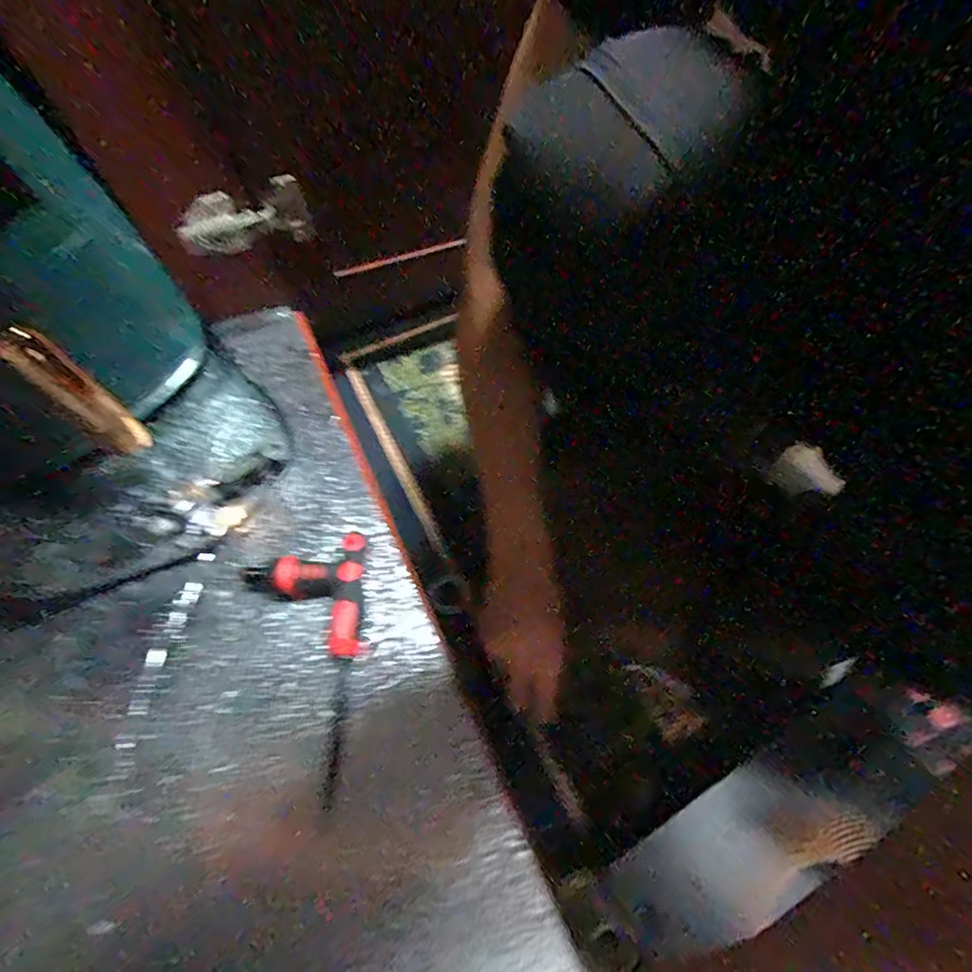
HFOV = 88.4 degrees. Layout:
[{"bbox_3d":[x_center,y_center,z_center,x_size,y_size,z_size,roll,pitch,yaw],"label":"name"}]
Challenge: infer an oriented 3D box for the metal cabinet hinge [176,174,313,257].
[{"bbox_3d":[-0.230,-0.255,0.478,0.116,0.063,0.020,-26,65,-11],"label":"metal cabinet hinge"}]

